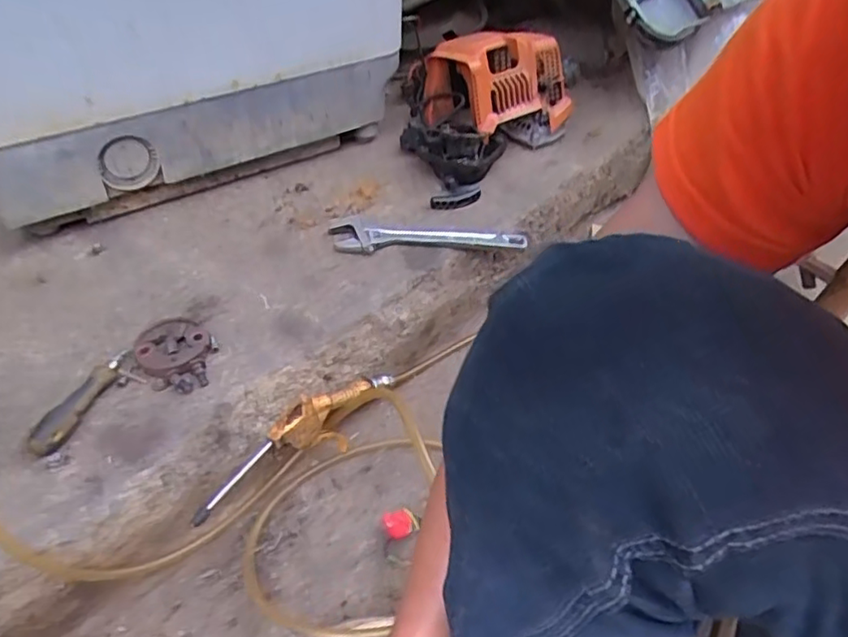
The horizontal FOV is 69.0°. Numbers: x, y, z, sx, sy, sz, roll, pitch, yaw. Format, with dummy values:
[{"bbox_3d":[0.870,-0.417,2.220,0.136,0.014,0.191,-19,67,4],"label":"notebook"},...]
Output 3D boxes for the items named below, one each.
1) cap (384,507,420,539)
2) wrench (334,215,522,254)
[{"bbox_3d":[-0.024,0.215,0.642,0.031,0.025,0.026,-11,44,-12],"label":"cap"},{"bbox_3d":[0.005,-0.102,0.791,0.251,0.019,0.066,3,43,3],"label":"wrench"}]

